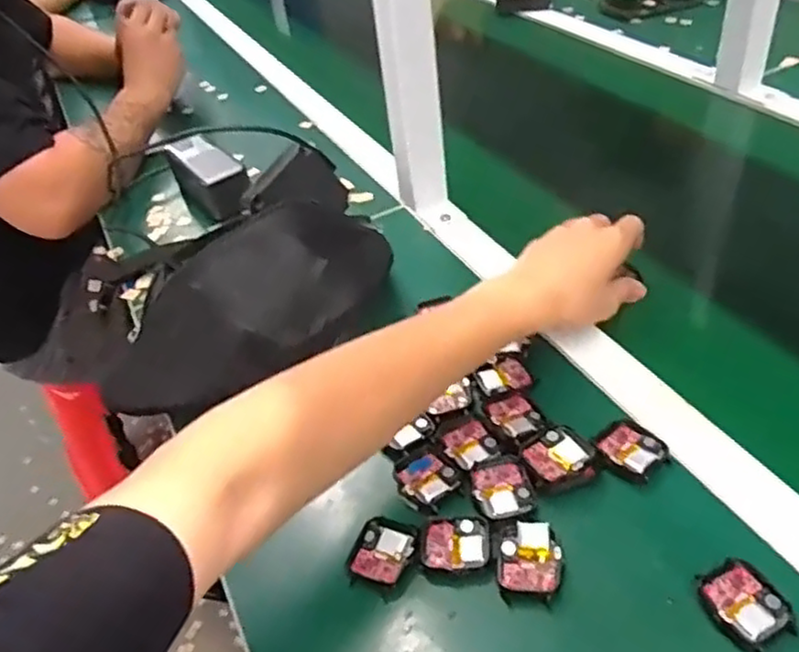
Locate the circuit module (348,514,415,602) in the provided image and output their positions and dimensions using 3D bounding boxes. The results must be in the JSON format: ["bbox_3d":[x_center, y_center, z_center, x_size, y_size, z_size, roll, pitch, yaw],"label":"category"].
[{"bbox_3d":[-0.010,0.143,0.446,0.037,0.012,0.049,9,43,20],"label":"circuit module"}]

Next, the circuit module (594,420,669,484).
[{"bbox_3d":[0.155,0.084,0.479,0.038,0.010,0.045,-30,44,-23],"label":"circuit module"}]

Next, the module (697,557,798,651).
[{"bbox_3d":[0.191,0.154,0.391,0.040,0.009,0.046,-23,42,-16],"label":"module"}]

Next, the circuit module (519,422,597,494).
[{"bbox_3d":[0.105,0.089,0.473,0.043,0.014,0.042,-24,42,-17],"label":"circuit module"}]

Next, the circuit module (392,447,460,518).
[{"bbox_3d":[0.018,0.106,0.484,0.040,0.010,0.042,-35,47,-28],"label":"circuit module"}]

